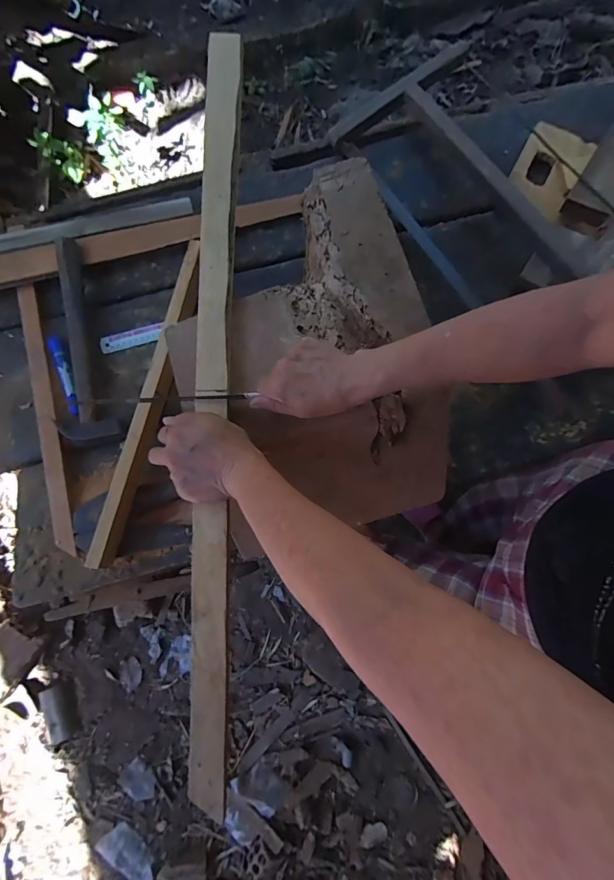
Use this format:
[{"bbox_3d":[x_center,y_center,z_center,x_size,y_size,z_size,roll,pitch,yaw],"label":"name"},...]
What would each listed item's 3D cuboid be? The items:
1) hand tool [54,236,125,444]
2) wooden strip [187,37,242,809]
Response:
[{"bbox_3d":[-0.371,-0.154,0.608,0.090,0.030,0.337,-17,81,-3],"label":"hand tool"},{"bbox_3d":[-0.104,-0.093,0.447,0.040,0.023,0.898,-1,80,1],"label":"wooden strip"}]

